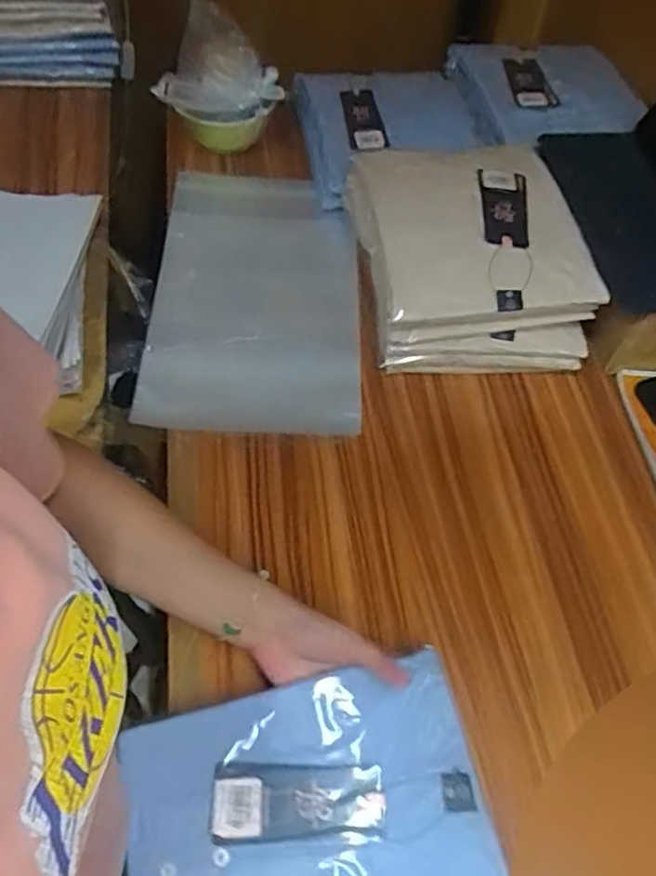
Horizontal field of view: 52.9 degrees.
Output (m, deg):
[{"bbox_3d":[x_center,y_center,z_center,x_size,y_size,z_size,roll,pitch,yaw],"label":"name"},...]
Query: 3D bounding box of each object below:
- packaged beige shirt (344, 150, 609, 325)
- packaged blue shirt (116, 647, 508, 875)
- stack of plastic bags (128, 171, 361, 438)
[{"bbox_3d":[0.143,-0.221,0.695,0.211,0.061,0.250,-5,58,-7],"label":"packaged beige shirt"},{"bbox_3d":[-0.010,0.280,0.454,0.244,0.019,0.205,-10,59,-11],"label":"packaged blue shirt"},{"bbox_3d":[-0.083,-0.176,0.757,0.227,0.022,0.386,2,58,-3],"label":"stack of plastic bags"}]

